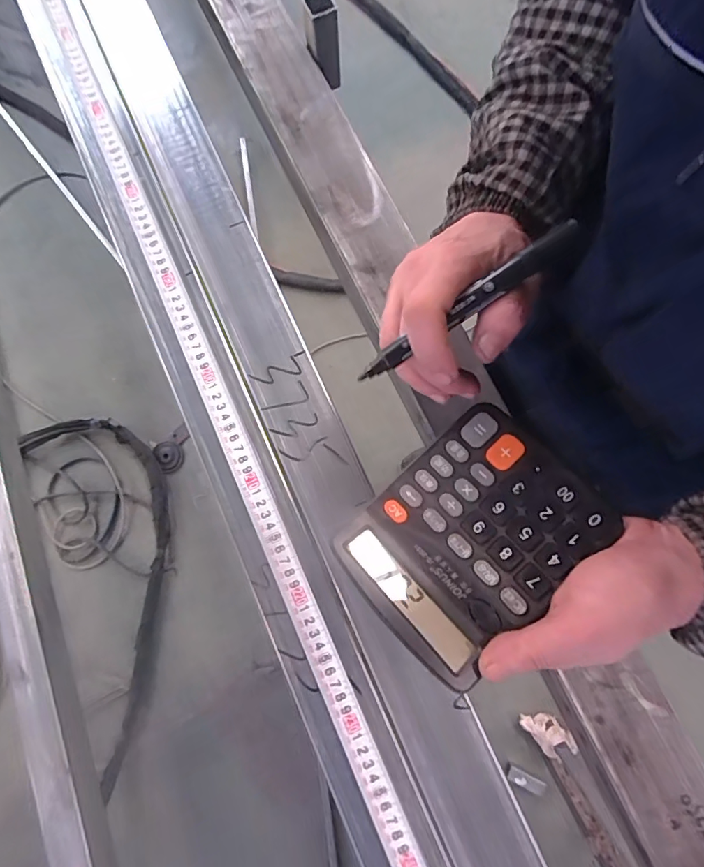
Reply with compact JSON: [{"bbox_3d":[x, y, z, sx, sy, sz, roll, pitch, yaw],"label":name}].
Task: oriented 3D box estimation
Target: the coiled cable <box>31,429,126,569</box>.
[{"bbox_3d":[-0.748,0.201,1.328,0.224,0.024,0.328,-31,81,-4],"label":"coiled cable"}]

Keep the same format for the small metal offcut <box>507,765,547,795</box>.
[{"bbox_3d":[0.414,0.821,1.131,0.089,0.017,0.030,17,80,18],"label":"small metal offcut"}]

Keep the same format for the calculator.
[{"bbox_3d":[0.071,0.061,0.295,0.144,0.026,0.108,-44,82,-6],"label":"calculator"}]

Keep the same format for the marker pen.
[{"bbox_3d":[0.064,-0.072,0.270,0.141,0.008,0.012,-34,80,12],"label":"marker pen"}]

